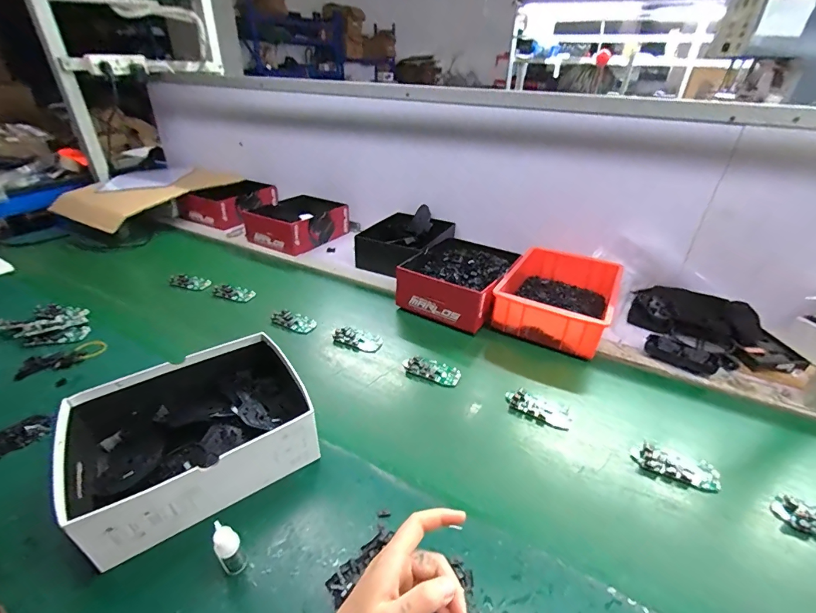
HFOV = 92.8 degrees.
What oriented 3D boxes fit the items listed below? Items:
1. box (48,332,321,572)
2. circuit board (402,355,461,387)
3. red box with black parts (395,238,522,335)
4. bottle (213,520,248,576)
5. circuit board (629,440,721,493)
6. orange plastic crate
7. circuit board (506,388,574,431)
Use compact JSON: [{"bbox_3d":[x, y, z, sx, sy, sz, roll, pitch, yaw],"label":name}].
[{"bbox_3d":[-0.263,0.156,0.486,0.248,0.094,0.195,-19,37,-29],"label":"box"},{"bbox_3d":[0.040,0.107,0.659,0.097,0.011,0.040,15,34,20],"label":"circuit board"},{"bbox_3d":[0.113,-0.054,0.842,0.200,0.094,0.235,22,36,29],"label":"red box with black parts"},{"bbox_3d":[-0.175,0.238,0.380,0.022,0.068,0.018,-26,41,-36],"label":"bottle"},{"bbox_3d":[0.353,0.209,0.515,0.099,0.010,0.046,16,35,22],"label":"circuit board"},{"bbox_3d":[0.311,-0.026,0.814,0.206,0.090,0.291,16,35,22],"label":"orange plastic crate"},{"bbox_3d":[0.199,0.154,0.592,0.095,0.013,0.054,11,33,15],"label":"circuit board"}]

